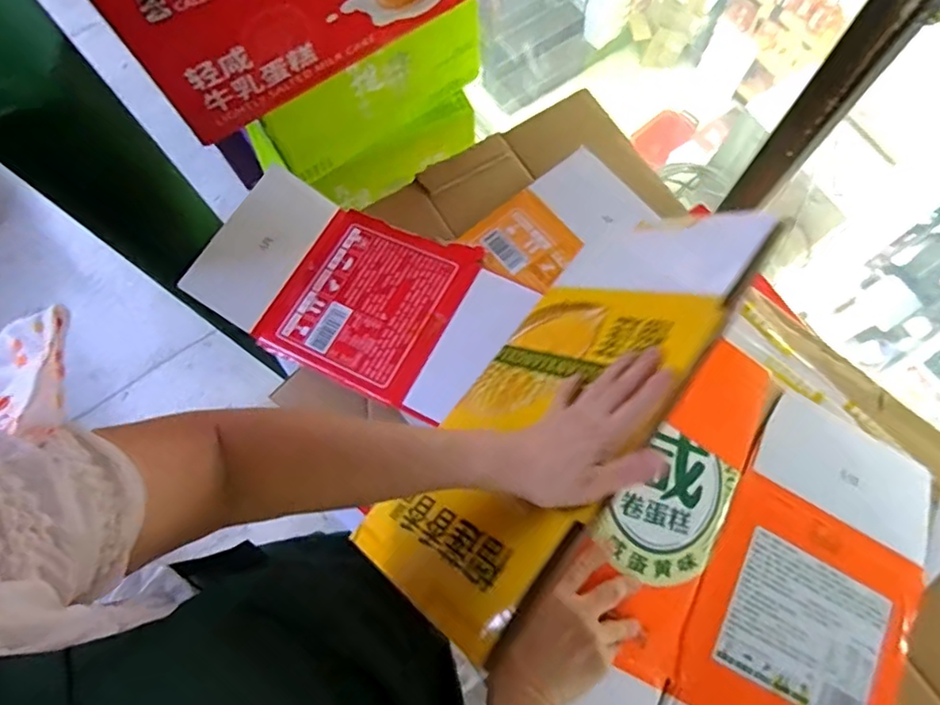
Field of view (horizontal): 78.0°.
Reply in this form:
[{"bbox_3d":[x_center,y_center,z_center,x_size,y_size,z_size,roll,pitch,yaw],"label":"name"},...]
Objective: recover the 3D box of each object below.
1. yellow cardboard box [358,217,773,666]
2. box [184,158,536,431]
[{"bbox_3d":[0.078,0.029,0.508,0.419,0.214,0.014,-49,121,-16],"label":"yellow cardboard box"},{"bbox_3d":[-0.126,-0.067,0.673,0.349,0.047,0.200,25,75,8],"label":"box"}]

